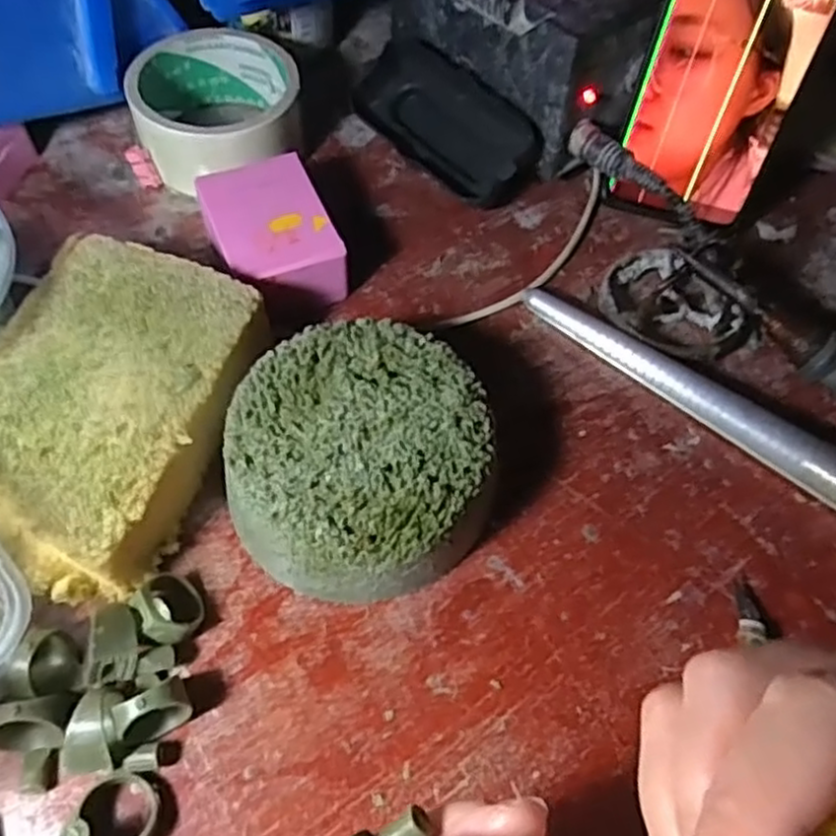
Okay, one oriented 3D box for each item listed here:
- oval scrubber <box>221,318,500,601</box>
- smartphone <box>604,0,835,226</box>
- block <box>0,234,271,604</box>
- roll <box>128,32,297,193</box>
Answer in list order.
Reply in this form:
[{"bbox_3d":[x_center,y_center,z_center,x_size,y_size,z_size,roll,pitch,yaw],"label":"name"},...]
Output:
[{"bbox_3d":[-0.024,0.017,0.291,0.100,0.044,0.100,-27,65,-18],"label":"oval scrubber"},{"bbox_3d":[0.143,-0.166,0.338,0.070,0.154,0.006,16,42,8],"label":"smartphone"},{"bbox_3d":[-0.124,0.000,0.295,0.094,0.044,0.135,17,61,7],"label":"block"},{"bbox_3d":[-0.107,-0.162,0.391,0.085,0.044,0.086,1,60,-2],"label":"roll"}]

